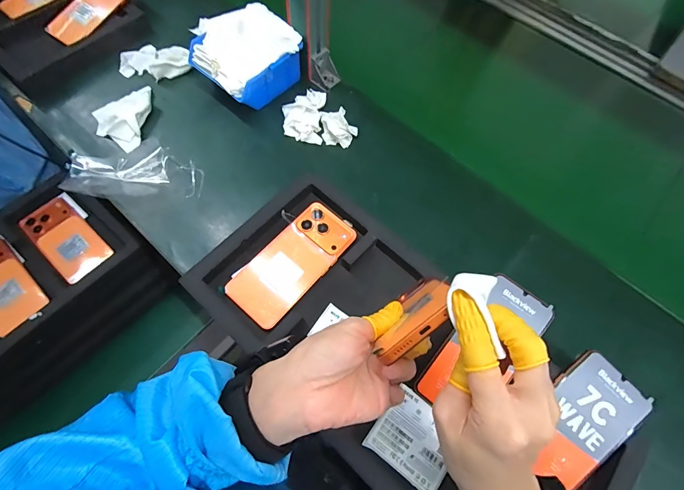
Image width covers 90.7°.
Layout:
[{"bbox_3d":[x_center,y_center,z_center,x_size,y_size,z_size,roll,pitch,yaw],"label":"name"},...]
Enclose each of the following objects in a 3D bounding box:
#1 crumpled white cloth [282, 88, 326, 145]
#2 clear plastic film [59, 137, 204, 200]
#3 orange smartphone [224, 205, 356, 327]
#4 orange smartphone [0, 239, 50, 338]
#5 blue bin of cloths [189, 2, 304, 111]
[{"bbox_3d":[-0.059,-0.199,0.521,0.061,0.022,0.088,5,65,-3],"label":"crumpled white cloth"},{"bbox_3d":[-0.290,-0.110,0.476,0.170,0.029,0.098,-6,66,-8],"label":"clear plastic film"},{"bbox_3d":[-0.059,0.020,0.420,0.077,0.006,0.164,41,72,10],"label":"orange smartphone"},{"bbox_3d":[-0.525,0.062,0.517,0.164,0.017,0.077,39,68,13],"label":"orange smartphone"},{"bbox_3d":[-0.145,-0.290,0.525,0.130,0.074,0.140,43,69,14],"label":"blue bin of cloths"}]

